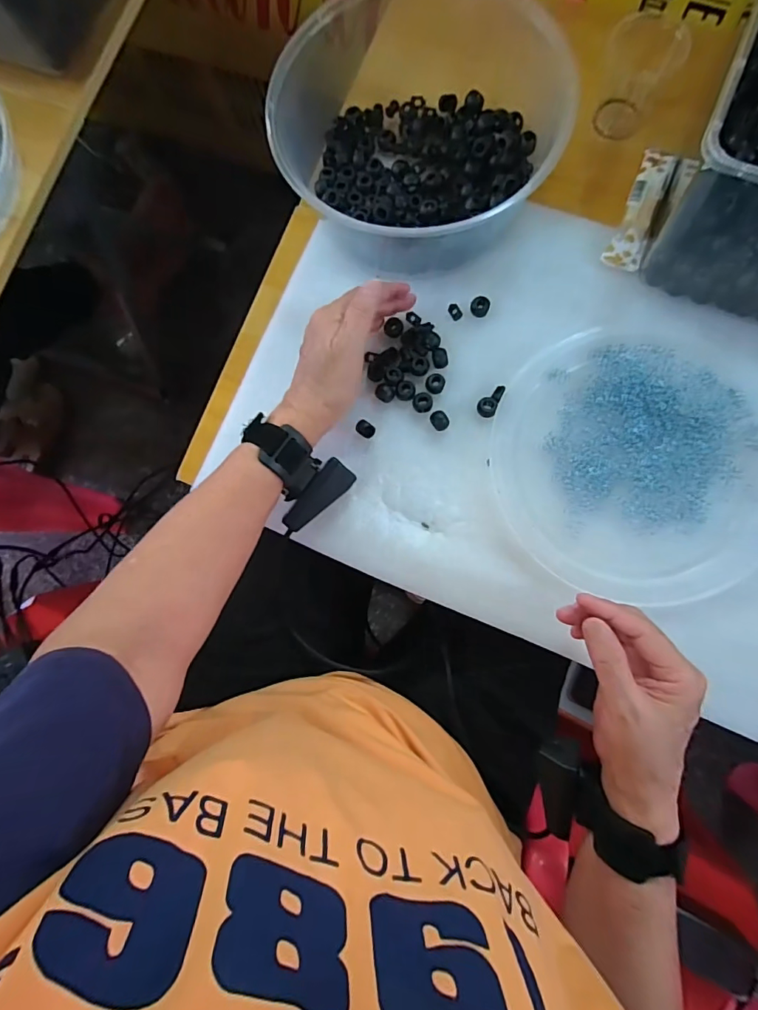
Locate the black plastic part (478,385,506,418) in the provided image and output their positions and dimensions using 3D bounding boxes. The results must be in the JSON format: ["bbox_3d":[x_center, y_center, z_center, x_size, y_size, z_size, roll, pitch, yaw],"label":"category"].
[{"bbox_3d":[0.102,-0.096,0.420,0.018,0.011,0.033,24,86,7],"label":"black plastic part"}]

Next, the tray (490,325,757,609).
[{"bbox_3d":[0.230,-0.038,0.404,0.247,0.008,0.235,0,85,4],"label":"tray"}]

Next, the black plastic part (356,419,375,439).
[{"bbox_3d":[-0.012,-0.070,0.425,0.018,0.011,0.013,38,89,6],"label":"black plastic part"}]

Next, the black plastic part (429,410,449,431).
[{"bbox_3d":[0.056,-0.078,0.422,0.015,0.011,0.017,-33,82,1],"label":"black plastic part"}]

